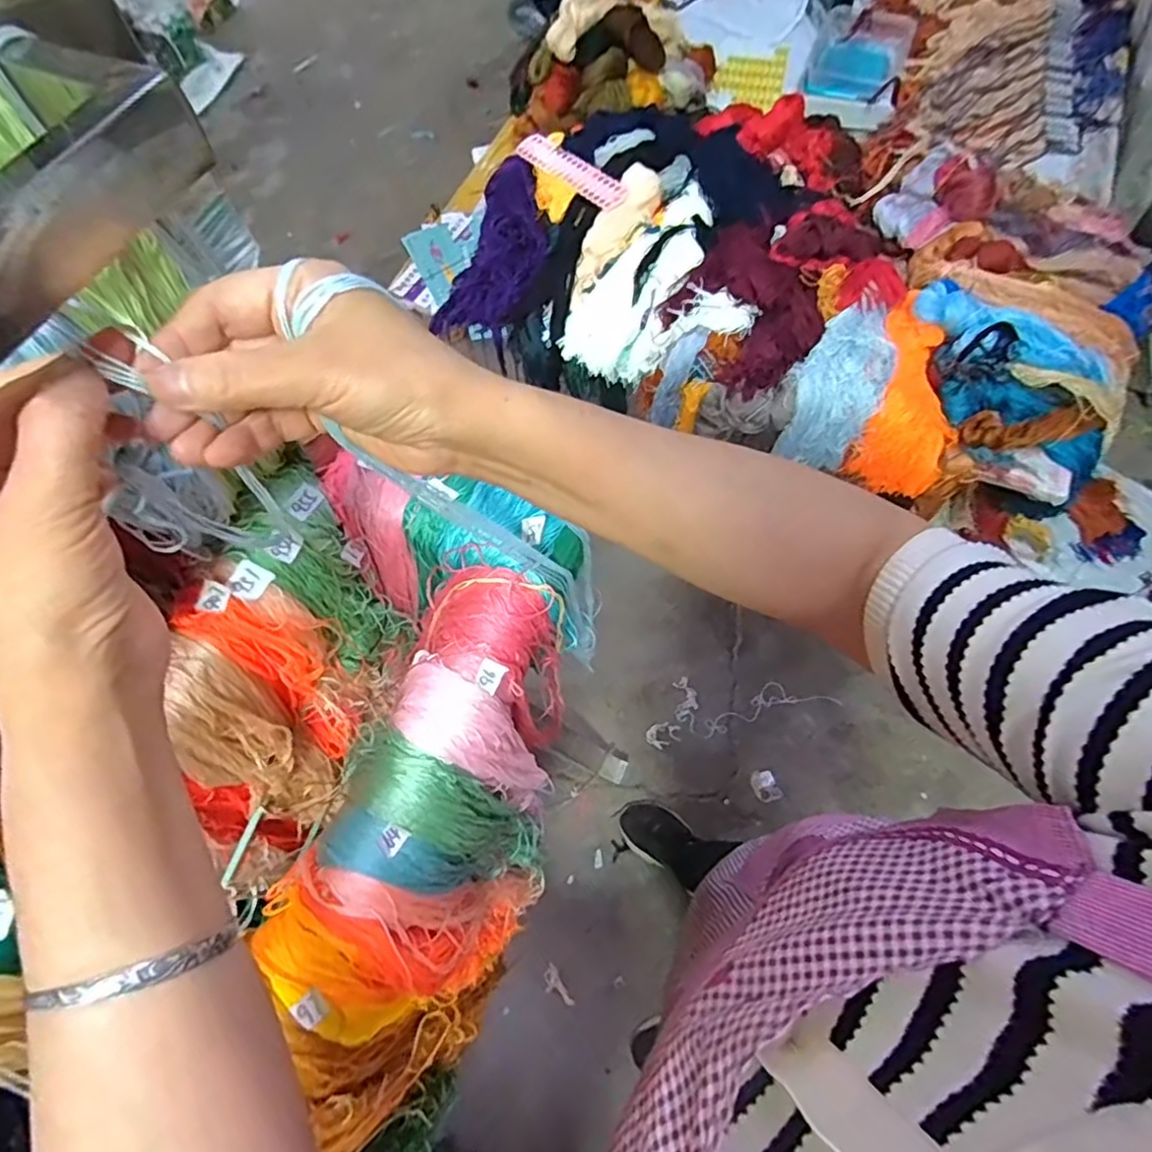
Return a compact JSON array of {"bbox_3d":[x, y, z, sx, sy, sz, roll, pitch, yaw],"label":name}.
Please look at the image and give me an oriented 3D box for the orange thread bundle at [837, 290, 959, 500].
[{"bbox_3d":[0.518,-0.293,0.990,0.141,0.098,0.284,6,91,5],"label":"orange thread bundle"}]

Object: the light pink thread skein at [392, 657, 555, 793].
[{"bbox_3d":[-0.078,0.137,0.515,0.100,0.197,0.054,26,68,14],"label":"light pink thread skein"}]

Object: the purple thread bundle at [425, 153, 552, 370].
[{"bbox_3d":[-0.142,-0.602,1.178,0.192,0.057,0.386,10,79,7],"label":"purple thread bundle"}]

